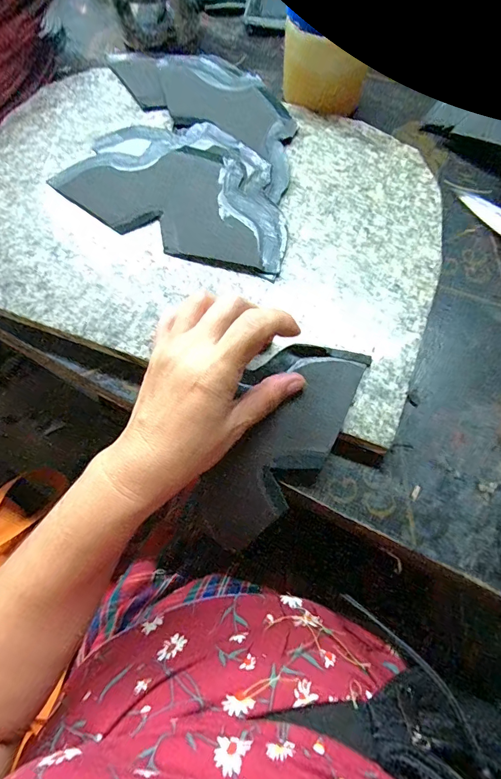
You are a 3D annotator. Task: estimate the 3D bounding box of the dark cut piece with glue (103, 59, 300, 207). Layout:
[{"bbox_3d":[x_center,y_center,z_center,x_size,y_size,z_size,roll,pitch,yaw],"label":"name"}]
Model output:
[{"bbox_3d":[-0.028,-0.255,0.355,0.218,0.004,0.091,42,77,16],"label":"dark cut piece with glue"}]

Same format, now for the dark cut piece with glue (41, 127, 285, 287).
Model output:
[{"bbox_3d":[-0.054,-0.165,0.328,0.198,0.008,0.110,24,76,11],"label":"dark cut piece with glue"}]

